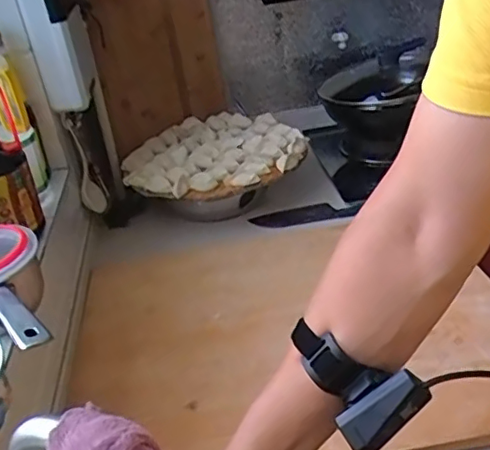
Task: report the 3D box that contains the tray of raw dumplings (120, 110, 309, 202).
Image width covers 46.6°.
[{"bbox_3d":[-0.073,-0.159,1.227,0.364,0.038,0.354,-13,31,-10],"label":"tray of raw dumplings"}]

